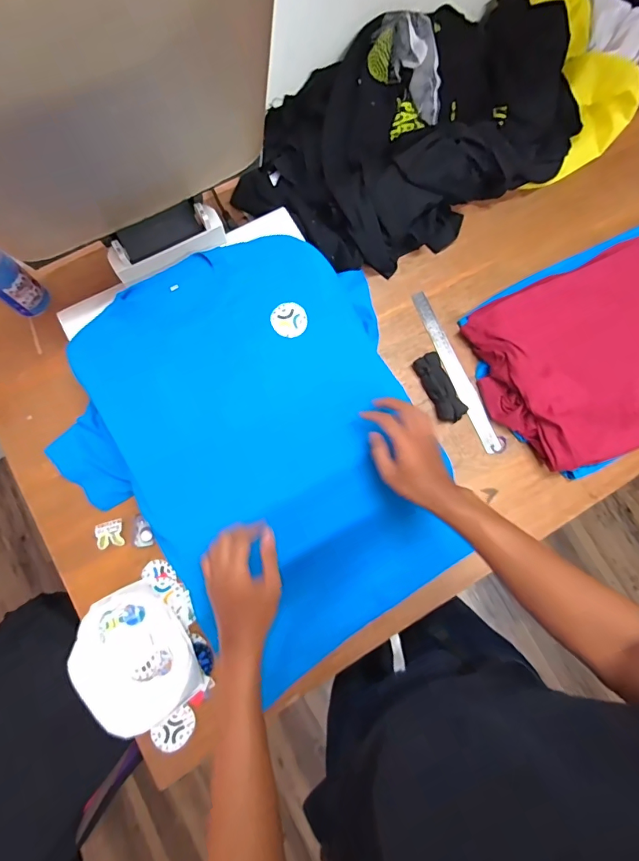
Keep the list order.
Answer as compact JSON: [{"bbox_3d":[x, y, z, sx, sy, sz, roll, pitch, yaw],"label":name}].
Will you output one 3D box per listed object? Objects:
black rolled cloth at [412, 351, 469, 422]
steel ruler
[{"bbox_3d":[0.215,-0.076,0.739,0.052,0.030,0.128,-25,78,-7],"label":"black rolled cloth"},{"bbox_3d":[0.249,-0.110,0.770,0.032,0.006,0.322,-22,80,-4],"label":"steel ruler"}]

